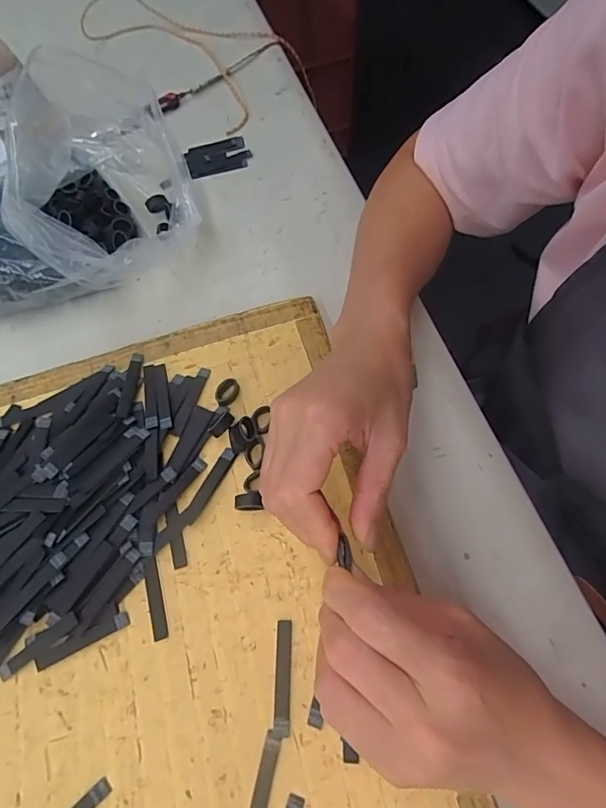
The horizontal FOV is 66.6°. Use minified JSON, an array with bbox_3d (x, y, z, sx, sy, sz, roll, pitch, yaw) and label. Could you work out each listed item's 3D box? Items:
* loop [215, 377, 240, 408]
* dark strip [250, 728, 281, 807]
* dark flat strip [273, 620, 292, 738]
[{"bbox_3d":[-0.059,-0.009,0.358,0.014,0.010,0.024,26,69,14],"label":"loop"},{"bbox_3d":[-0.024,0.218,0.257,0.009,0.004,0.060,12,66,8],"label":"dark strip"},{"bbox_3d":[-0.012,0.165,0.279,0.010,0.004,0.061,0,65,2],"label":"dark flat strip"}]

